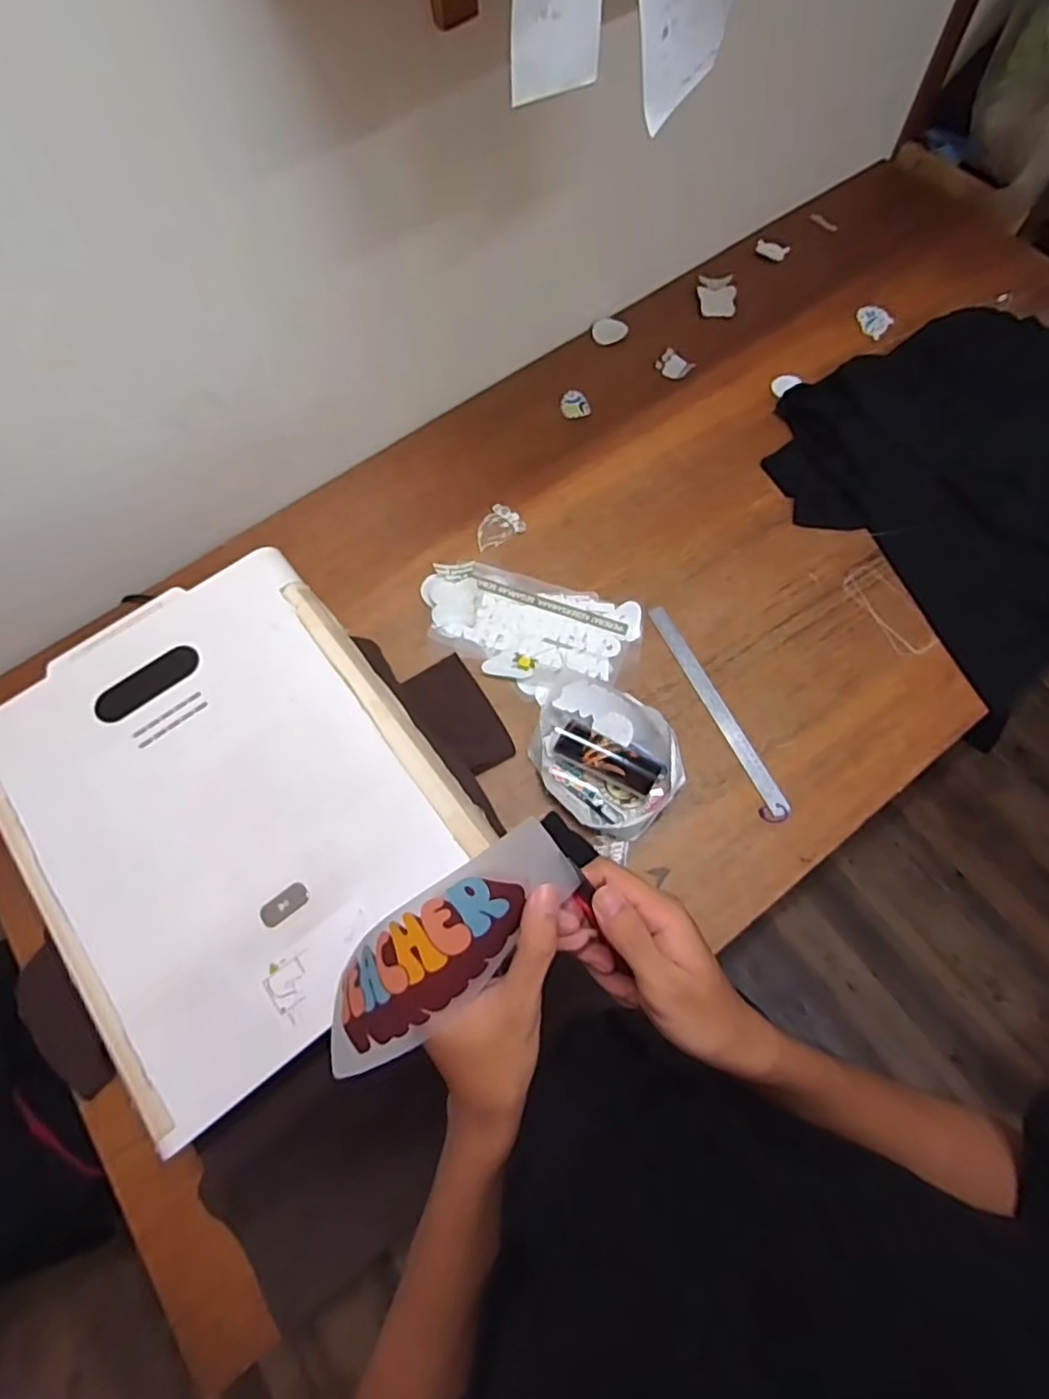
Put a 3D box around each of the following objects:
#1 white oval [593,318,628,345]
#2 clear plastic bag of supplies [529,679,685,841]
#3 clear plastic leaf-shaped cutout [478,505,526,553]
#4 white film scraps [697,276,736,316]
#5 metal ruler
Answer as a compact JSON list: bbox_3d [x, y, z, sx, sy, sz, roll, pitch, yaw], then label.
[{"bbox_3d":[0.153,-0.659,1.138,0.061,0.005,0.048,-16,87,2],"label":"white oval"},{"bbox_3d":[0.100,0.072,0.823,0.203,0.064,0.161,41,72,17],"label":"clear plastic bag of supplies"},{"bbox_3d":[-0.045,-0.272,0.995,0.079,0.006,0.058,-26,67,-11],"label":"clear plastic leaf-shaped cutout"},{"bbox_3d":[0.351,-0.737,1.159,0.066,0.011,0.103,4,65,3],"label":"white film scraps"},{"bbox_3d":[0.264,0.008,0.874,0.025,0.004,0.330,-24,67,-10],"label":"metal ruler"}]

